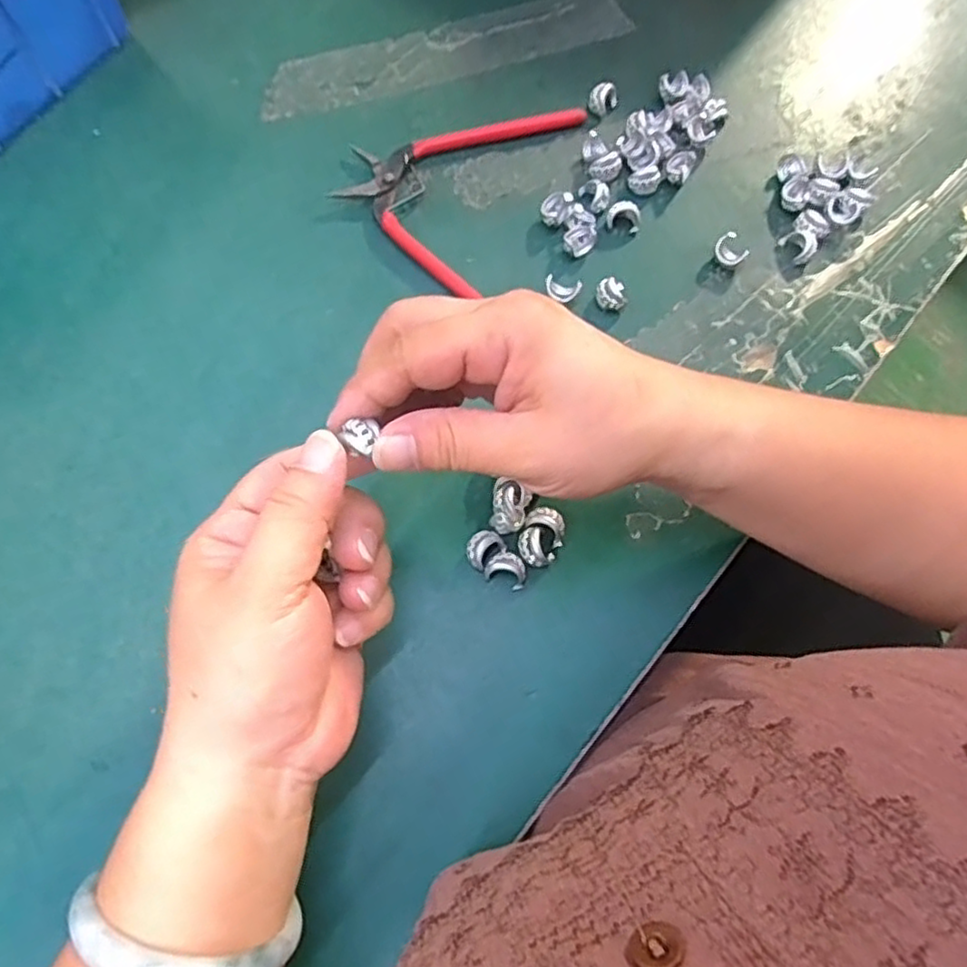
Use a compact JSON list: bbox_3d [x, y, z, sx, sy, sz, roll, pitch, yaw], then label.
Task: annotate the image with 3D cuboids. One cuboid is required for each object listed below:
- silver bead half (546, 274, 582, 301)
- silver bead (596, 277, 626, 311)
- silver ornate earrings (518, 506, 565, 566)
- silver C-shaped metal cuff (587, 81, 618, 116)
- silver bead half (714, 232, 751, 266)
[{"bbox_3d":[0.041,-0.100,0.349,0.017,0.010,0.013,29,73,8],"label":"silver bead half"},{"bbox_3d":[0.066,-0.098,0.348,0.015,0.009,0.014,1,72,-2],"label":"silver bead"},{"bbox_3d":[0.026,0.024,0.306,0.018,0.010,0.025,24,72,6],"label":"silver ornate earrings"},{"bbox_3d":[0.070,-0.223,0.393,0.016,0.013,0.014,17,72,3],"label":"silver C-shaped metal cuff"},{"bbox_3d":[0.130,-0.122,0.357,0.016,0.015,0.012,44,75,11],"label":"silver bead half"}]

